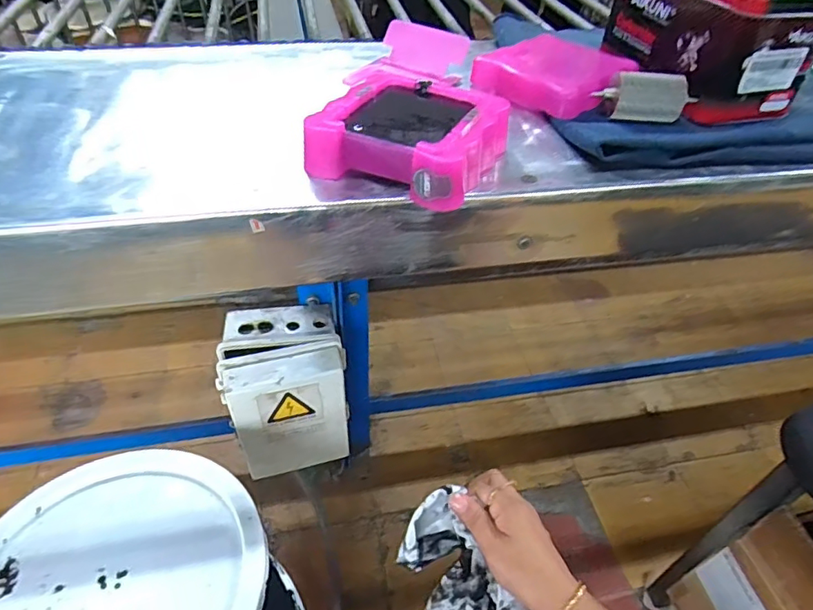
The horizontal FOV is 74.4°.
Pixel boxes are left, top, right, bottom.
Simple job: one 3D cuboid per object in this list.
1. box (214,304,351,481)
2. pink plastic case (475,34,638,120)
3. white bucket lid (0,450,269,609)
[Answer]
[{"bbox_3d":[-0.174,0.121,0.779,0.153,0.196,0.141,-9,46,-13],"label":"box"},{"bbox_3d":[0.126,-0.201,0.460,0.109,0.030,0.093,35,52,27],"label":"pink plastic case"},{"bbox_3d":[-0.296,0.278,0.532,0.295,0.022,0.285,2,44,-2],"label":"white bucket lid"}]

